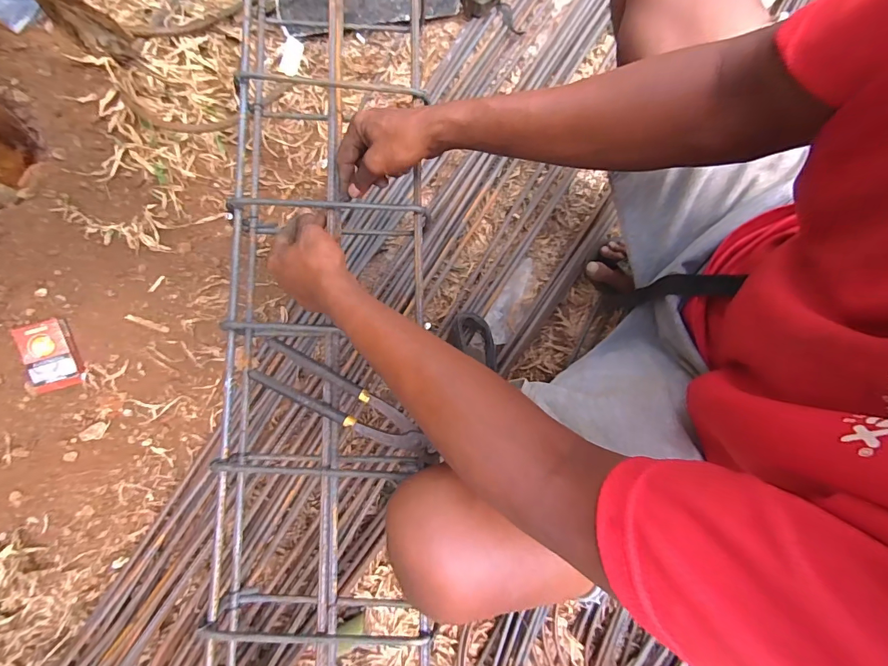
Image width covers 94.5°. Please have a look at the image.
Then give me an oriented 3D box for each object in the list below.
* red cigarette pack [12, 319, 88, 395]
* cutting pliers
[{"bbox_3d":[-0.560,0.031,0.583,0.058,0.016,0.099,-22,92,-28],"label":"red cigarette pack"},{"bbox_3d":[-0.107,0.073,0.442,0.206,0.015,0.047,28,80,2],"label":"cutting pliers"}]

